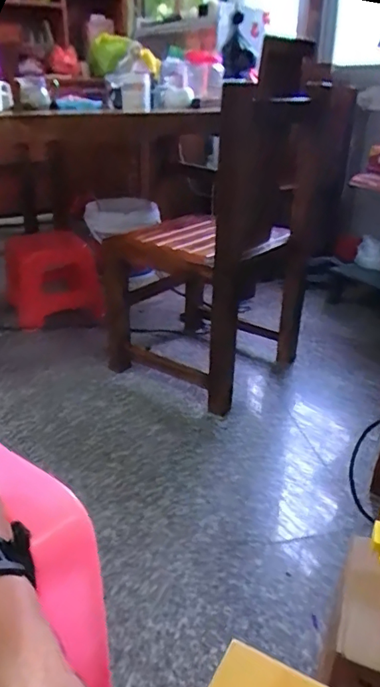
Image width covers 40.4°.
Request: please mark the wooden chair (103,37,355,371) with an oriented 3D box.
[{"bbox_3d":[0.075,-0.345,1.424,0.467,0.804,0.470,22,34,37],"label":"wooden chair"}]

